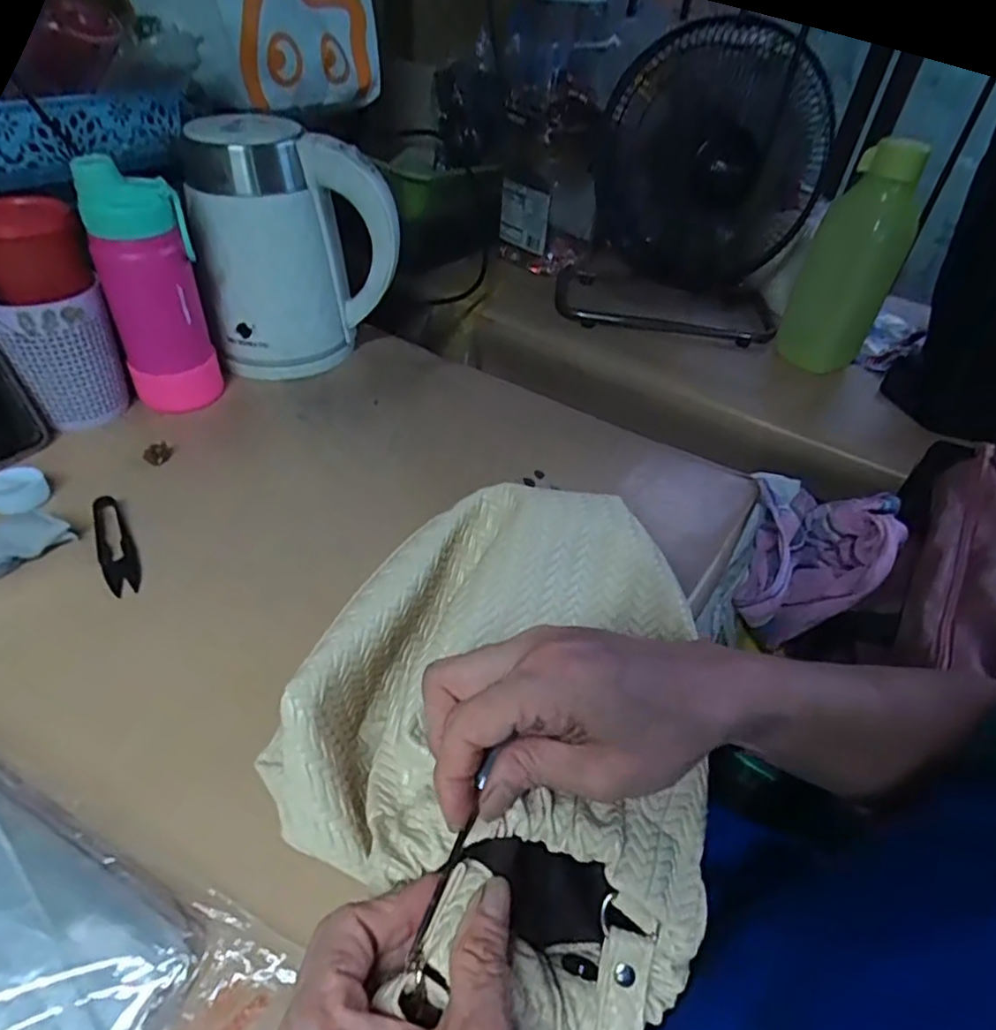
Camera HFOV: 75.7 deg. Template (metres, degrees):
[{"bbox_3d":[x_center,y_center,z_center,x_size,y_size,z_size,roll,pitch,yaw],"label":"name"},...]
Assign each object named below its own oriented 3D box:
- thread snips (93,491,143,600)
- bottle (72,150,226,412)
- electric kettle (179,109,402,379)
[{"bbox_3d":[-0.283,0.020,0.471,0.023,0.005,0.105,-22,49,-27],"label":"thread snips"},{"bbox_3d":[-0.300,-0.196,0.560,0.076,0.199,0.062,-18,48,-24],"label":"bottle"},{"bbox_3d":[-0.206,-0.262,0.639,0.175,0.210,0.114,-18,47,-24],"label":"electric kettle"}]

